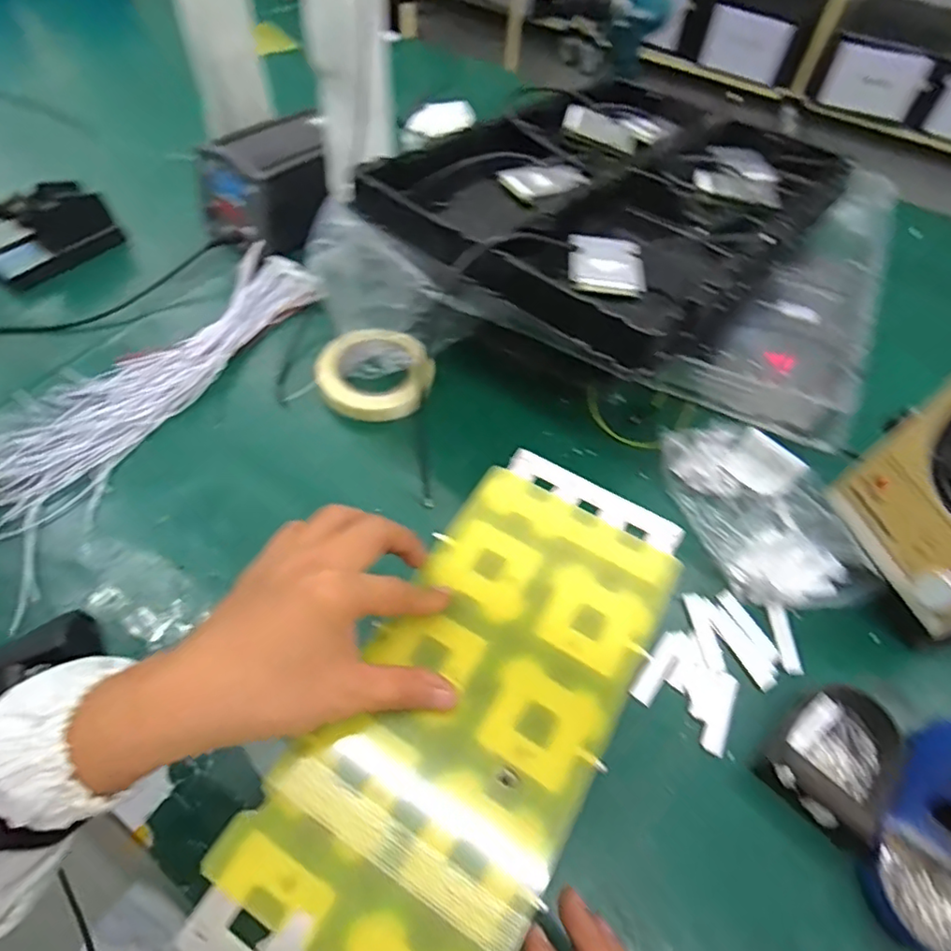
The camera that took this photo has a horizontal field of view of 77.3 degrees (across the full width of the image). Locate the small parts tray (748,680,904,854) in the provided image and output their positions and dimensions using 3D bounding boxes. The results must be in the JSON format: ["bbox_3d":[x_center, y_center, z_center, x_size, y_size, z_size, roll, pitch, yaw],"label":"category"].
[{"bbox_3d":[0.271,0.206,0.442,0.107,0.035,0.079,-38,66,-26],"label":"small parts tray"}]

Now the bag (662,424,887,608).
[{"bbox_3d":[0.266,0.029,0.558,0.118,0.051,0.212,-12,57,-12],"label":"bag"}]

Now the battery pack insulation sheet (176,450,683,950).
[{"bbox_3d":[0.005,0.119,0.326,0.136,0.008,0.314,27,57,15],"label":"battery pack insulation sheet"}]

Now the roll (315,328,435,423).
[{"bbox_3d":[-0.106,-0.109,0.628,0.120,0.022,0.111,2,55,-3],"label":"roll"}]

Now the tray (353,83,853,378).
[{"bbox_3d":[0.159,-0.306,0.634,0.492,0.068,0.345,-38,65,-25],"label":"tray"}]

